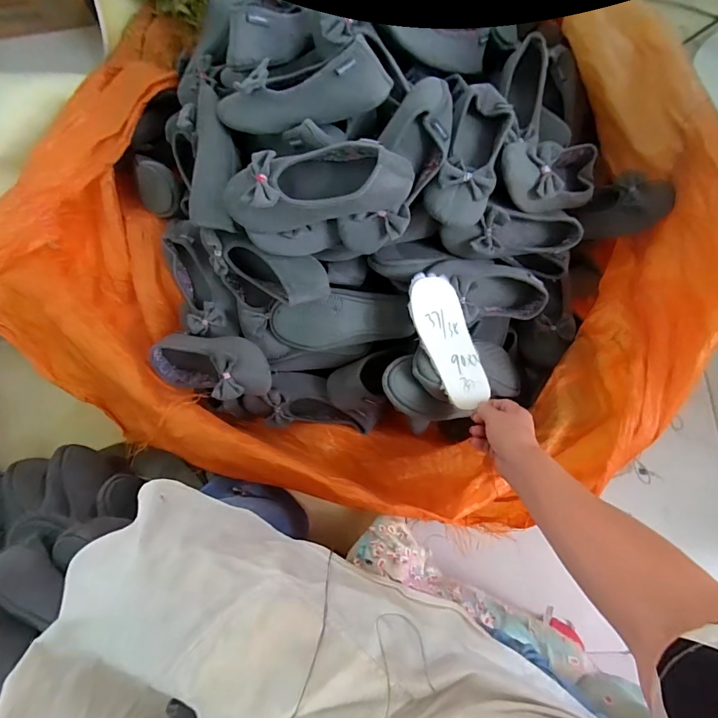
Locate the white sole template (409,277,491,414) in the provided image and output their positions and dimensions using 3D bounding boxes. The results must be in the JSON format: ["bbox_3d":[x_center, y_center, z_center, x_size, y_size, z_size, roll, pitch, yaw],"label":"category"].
[{"bbox_3d":[0.129,-0.025,0.607,0.071,0.025,0.188,-19,81,-3],"label":"white sole template"}]

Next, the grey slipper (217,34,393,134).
[{"bbox_3d":[-0.076,-0.348,0.554,0.233,0.070,0.073,-3,76,1],"label":"grey slipper"}]

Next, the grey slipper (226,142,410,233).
[{"bbox_3d":[-0.054,-0.221,0.531,0.237,0.074,0.084,-1,76,1],"label":"grey slipper"}]

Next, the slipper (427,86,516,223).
[{"bbox_3d":[0.161,-0.287,0.605,0.084,0.058,0.226,19,78,6],"label":"slipper"}]

